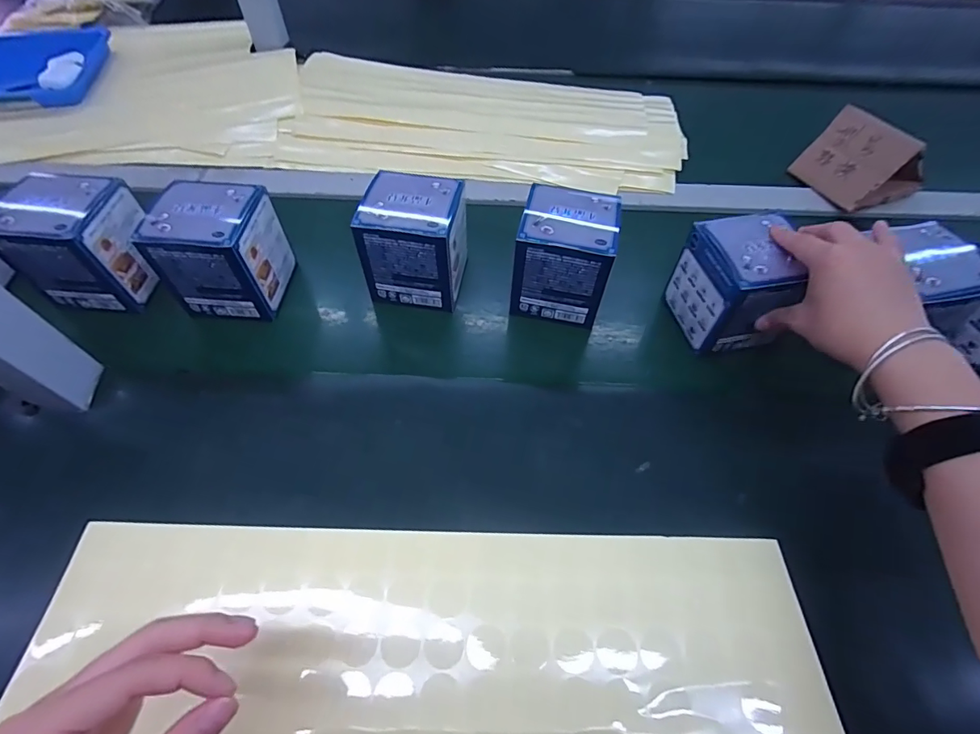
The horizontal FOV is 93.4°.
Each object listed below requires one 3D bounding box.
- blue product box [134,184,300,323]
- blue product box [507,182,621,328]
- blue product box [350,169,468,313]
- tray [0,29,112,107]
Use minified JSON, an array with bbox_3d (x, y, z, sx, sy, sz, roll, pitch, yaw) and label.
[{"bbox_3d":[-0.239,-0.104,0.413,0.087,0.091,0.081,3,57,3],"label":"blue product box"},{"bbox_3d":[0.065,-0.103,0.416,0.088,0.084,0.078,11,58,8],"label":"blue product box"},{"bbox_3d":[-0.070,-0.117,0.427,0.093,0.090,0.080,10,58,8],"label":"blue product box"},{"bbox_3d":[-0.654,-0.414,0.634,0.219,0.026,0.154,-1,57,1],"label":"tray"}]

